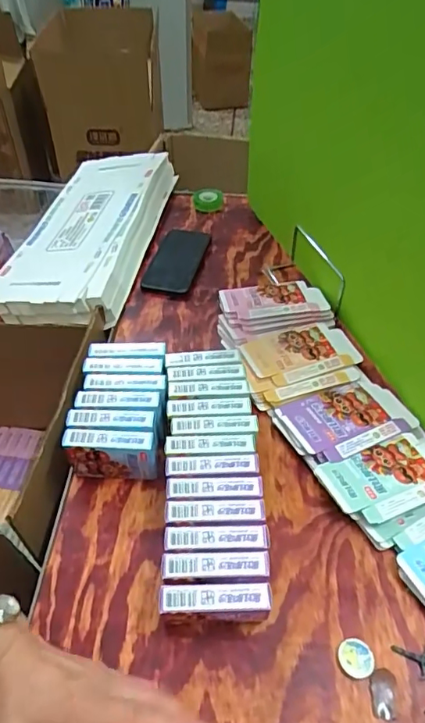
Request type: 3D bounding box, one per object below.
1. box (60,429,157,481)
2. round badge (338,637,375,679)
[{"bbox_3d":[-0.108,0.104,0.556,0.095,0.067,0.023,2,48,0],"label":"box"},{"bbox_3d":[0.129,0.263,0.453,0.033,0.007,0.031,1,48,-1],"label":"round badge"}]

